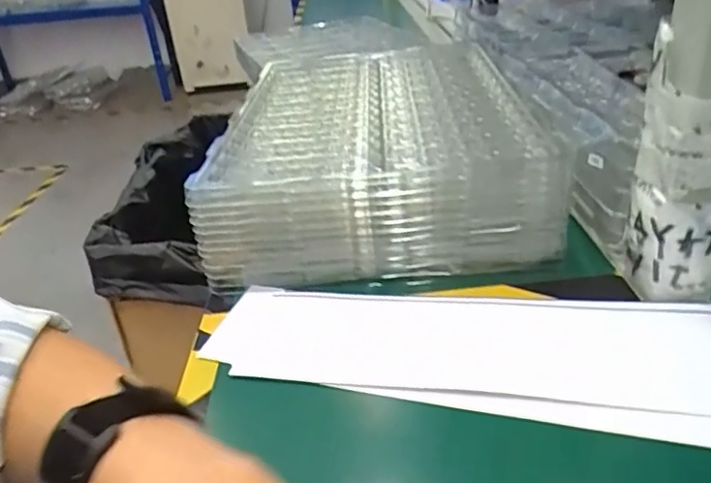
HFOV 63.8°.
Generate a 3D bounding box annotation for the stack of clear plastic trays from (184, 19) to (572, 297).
[{"bbox_3d":[0.019,-0.096,0.555,0.253,0.087,0.362,-4,30,3],"label":"stack of clear plastic trays"}]

